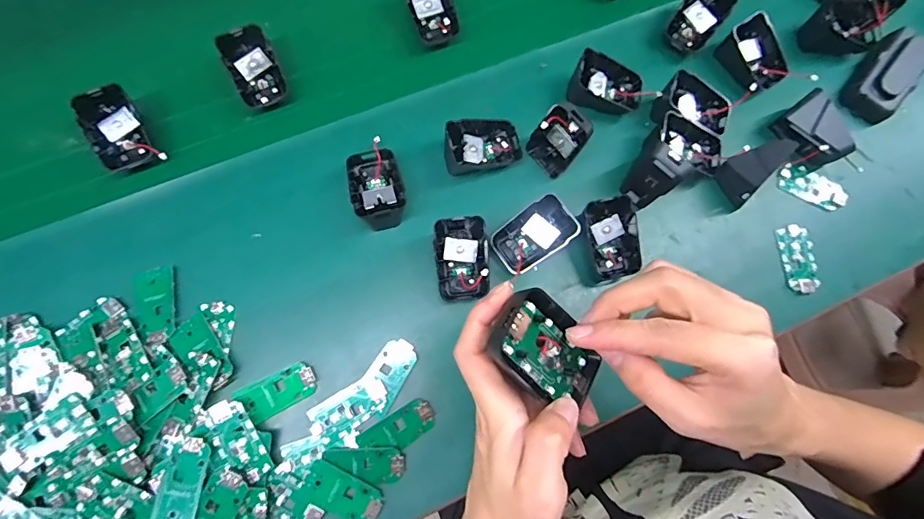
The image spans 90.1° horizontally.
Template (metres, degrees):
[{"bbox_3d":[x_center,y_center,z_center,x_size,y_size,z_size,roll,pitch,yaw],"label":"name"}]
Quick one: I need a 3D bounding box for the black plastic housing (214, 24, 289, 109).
[{"bbox_3d":[-0.192,-0.176,0.426,0.043,0.020,0.067,-27,94,-16],"label":"black plastic housing"}]

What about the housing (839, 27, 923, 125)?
[{"bbox_3d":[0.439,-0.191,0.472,0.054,0.027,0.104,42,79,6],"label":"housing"}]

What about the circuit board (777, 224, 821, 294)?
[{"bbox_3d":[0.318,-0.001,0.433,0.030,0.004,0.064,-3,78,-4],"label":"circuit board"}]

